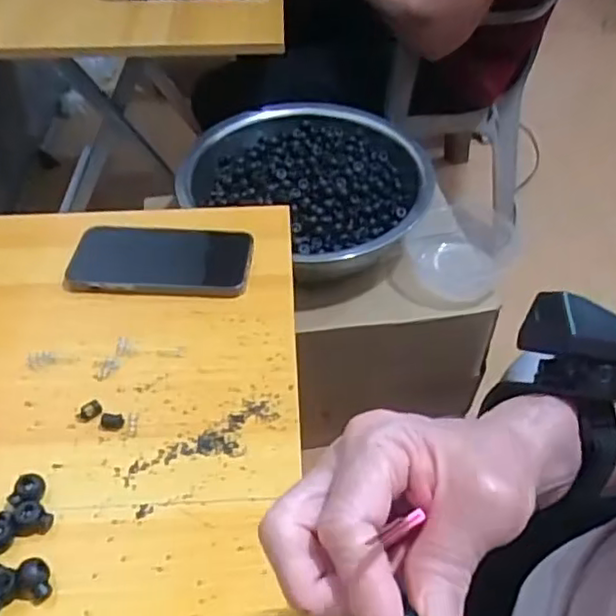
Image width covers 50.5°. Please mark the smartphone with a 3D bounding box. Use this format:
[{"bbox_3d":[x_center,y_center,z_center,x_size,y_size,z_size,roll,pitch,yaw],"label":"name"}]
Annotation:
[{"bbox_3d":[-0.124,-0.041,0.553,0.148,0.013,0.075,1,46,2],"label":"smartphone"}]

